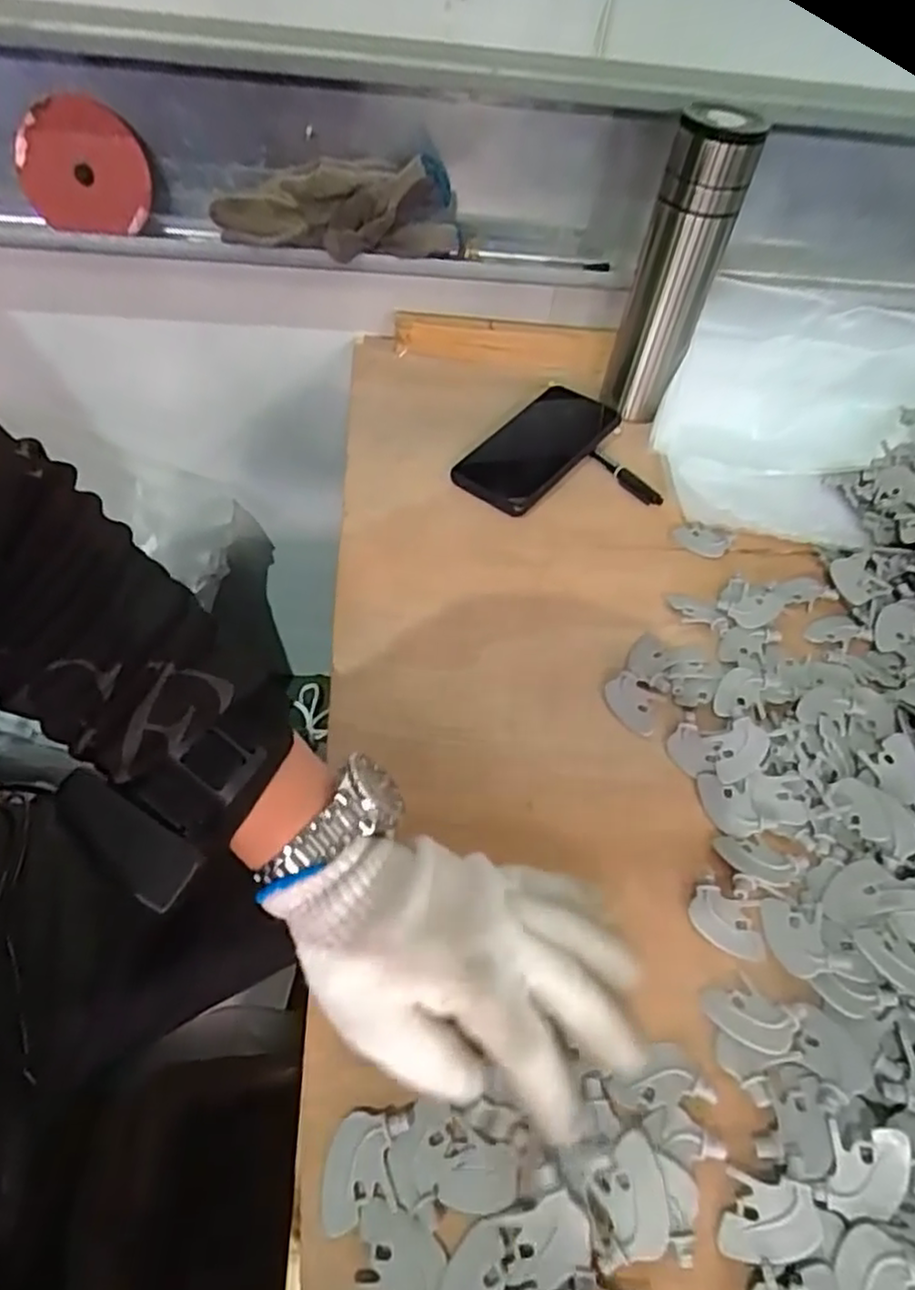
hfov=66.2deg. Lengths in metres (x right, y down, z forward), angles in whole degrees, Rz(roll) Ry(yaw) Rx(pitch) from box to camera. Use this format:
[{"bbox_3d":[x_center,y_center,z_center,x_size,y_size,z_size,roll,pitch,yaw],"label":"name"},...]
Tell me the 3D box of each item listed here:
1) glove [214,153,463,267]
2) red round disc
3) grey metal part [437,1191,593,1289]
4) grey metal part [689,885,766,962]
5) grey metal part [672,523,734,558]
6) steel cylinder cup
[{"bbox_3d":[-0.100,-0.380,0.604,0.199,0.072,0.057,0,52,-5],"label":"glove"},{"bbox_3d":[-0.313,-0.394,0.578,0.113,0.091,0.018,8,46,2],"label":"red round disc"},{"bbox_3d":[0.022,0.250,0.281,0.066,0.014,0.034,-17,56,-17],"label":"grey metal part"},{"bbox_3d":[0.148,0.152,0.385,0.040,0.005,0.030,17,69,6],"label":"grey metal part"},{"bbox_3d":[0.202,-0.087,0.580,0.046,0.008,0.030,17,53,8],"label":"grey metal part"},{"bbox_3d":[0.188,-0.320,0.613,0.068,0.231,0.061,17,53,8],"label":"steel cylinder cup"}]

